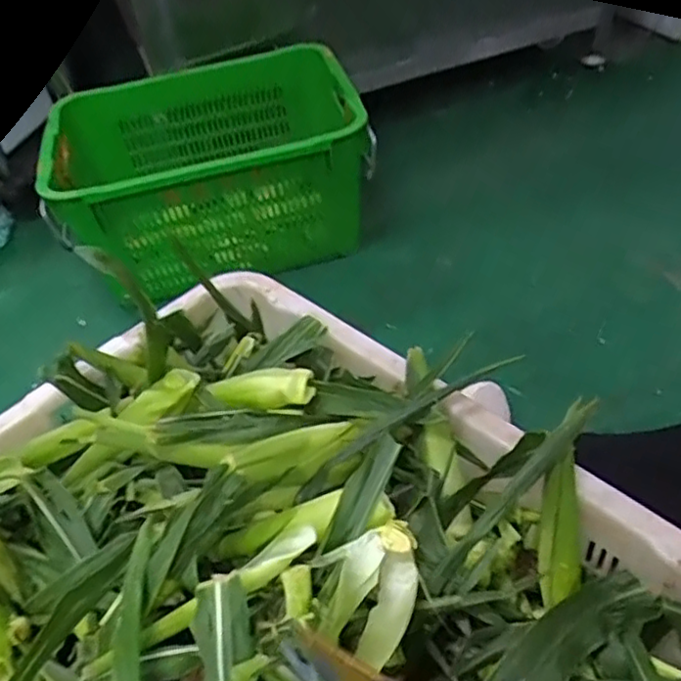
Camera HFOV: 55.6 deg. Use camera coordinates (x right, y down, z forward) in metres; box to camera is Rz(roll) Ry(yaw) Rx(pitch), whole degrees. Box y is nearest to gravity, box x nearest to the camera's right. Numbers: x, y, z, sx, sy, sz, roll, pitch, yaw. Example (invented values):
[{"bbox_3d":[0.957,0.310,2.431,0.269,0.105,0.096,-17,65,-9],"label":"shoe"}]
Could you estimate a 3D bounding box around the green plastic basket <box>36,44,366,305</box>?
[{"bbox_3d":[-0.268,-0.352,1.371,0.594,0.296,0.416,-14,45,-5],"label":"green plastic basket"}]

